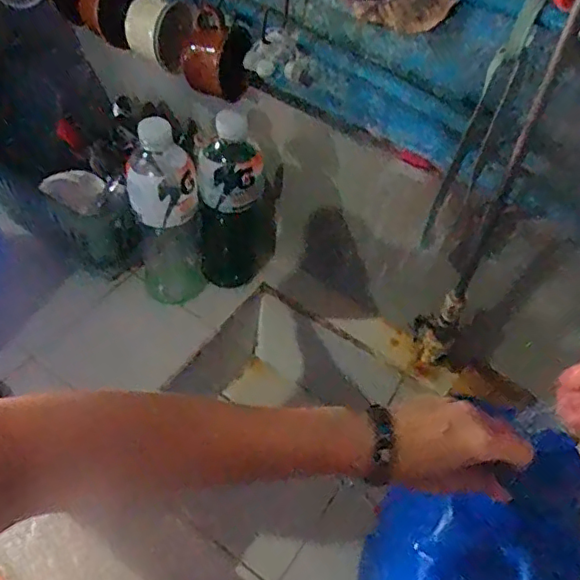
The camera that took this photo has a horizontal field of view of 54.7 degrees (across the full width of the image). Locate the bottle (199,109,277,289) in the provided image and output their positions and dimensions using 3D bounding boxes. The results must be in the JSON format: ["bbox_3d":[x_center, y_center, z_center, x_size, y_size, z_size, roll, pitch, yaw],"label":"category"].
[{"bbox_3d":[-0.076,-0.119,0.828,0.116,0.273,0.085,5,53,-2],"label":"bottle"}]

